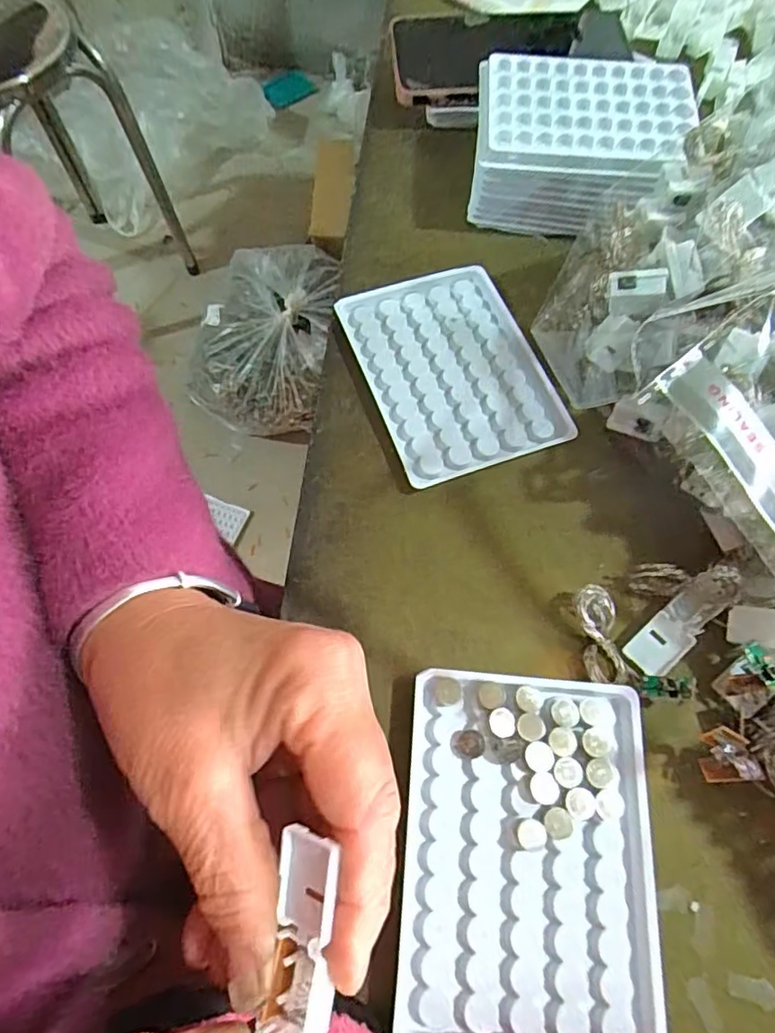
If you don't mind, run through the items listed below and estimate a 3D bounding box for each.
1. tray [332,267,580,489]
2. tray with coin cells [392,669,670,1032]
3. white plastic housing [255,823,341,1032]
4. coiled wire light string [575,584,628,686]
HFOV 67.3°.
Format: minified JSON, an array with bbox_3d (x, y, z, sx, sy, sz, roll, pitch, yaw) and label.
[{"bbox_3d":[0.036,-0.081,0.321,0.093,0.014,0.126,-19,68,-8],"label":"tray"},{"bbox_3d":[0.054,0.127,0.225,0.094,0.010,0.124,5,67,2],"label":"tray with coin cells"},{"bbox_3d":[-0.024,0.119,0.166,0.018,0.012,0.054,3,85,2],"label":"white plastic housing"},{"bbox_3d":[0.096,0.053,0.261,0.017,0.011,0.042,-4,67,-1],"label":"coiled wire light string"}]

